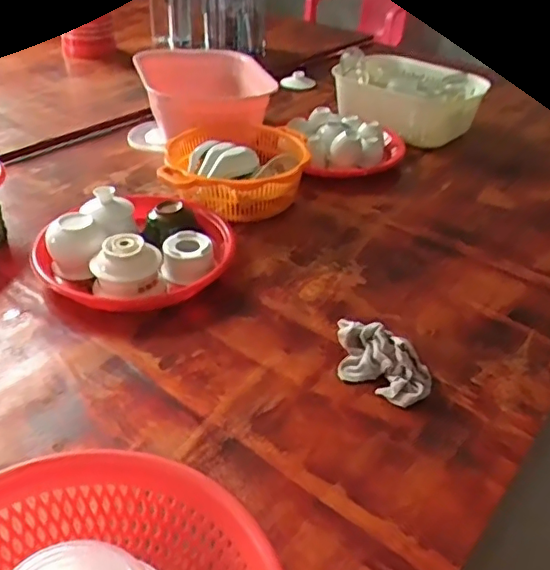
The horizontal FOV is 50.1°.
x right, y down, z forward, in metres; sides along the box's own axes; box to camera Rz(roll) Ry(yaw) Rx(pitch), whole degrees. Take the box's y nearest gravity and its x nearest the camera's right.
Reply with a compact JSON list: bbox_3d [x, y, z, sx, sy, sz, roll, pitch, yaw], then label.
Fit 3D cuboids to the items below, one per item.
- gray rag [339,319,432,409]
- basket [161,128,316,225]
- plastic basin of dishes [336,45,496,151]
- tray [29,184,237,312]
[{"bbox_3d":[0.110,0.074,0.620,0.119,0.038,0.070,21,42,23],"label":"gray rag"},{"bbox_3d":[-0.064,-0.185,0.918,0.216,0.072,0.237,-4,38,-8],"label":"basket"},{"bbox_3d":[0.252,-0.366,1.122,0.179,0.110,0.262,-24,45,-30],"label":"plastic basin of dishes"},{"bbox_3d":[-0.177,-0.050,0.743,0.242,0.065,0.182,2,38,-1],"label":"tray"}]

